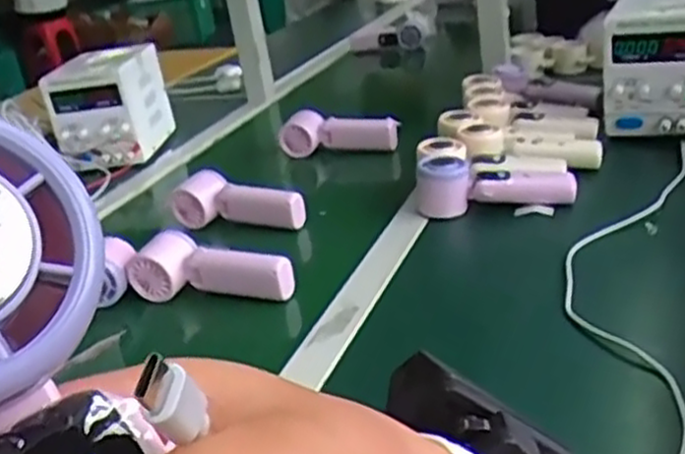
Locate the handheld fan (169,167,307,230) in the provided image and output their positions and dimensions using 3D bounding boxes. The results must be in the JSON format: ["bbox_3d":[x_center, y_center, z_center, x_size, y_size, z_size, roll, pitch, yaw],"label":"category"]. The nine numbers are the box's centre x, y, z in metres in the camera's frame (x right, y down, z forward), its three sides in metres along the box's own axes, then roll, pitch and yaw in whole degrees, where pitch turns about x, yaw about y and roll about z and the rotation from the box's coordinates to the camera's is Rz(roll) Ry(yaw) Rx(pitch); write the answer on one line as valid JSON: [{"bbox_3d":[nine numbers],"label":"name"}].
[{"bbox_3d":[-0.126,-0.032,0.910,0.181,0.056,0.044,2,26,21],"label":"handheld fan"}]

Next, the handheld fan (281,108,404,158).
[{"bbox_3d":[-0.006,-0.141,1.111,0.171,0.056,0.050,-4,24,7],"label":"handheld fan"}]

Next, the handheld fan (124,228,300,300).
[{"bbox_3d":[-0.131,0.046,0.743,0.174,0.046,0.055,7,28,30],"label":"handheld fan"}]

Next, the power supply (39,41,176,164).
[{"bbox_3d":[-0.377,-0.200,1.226,0.137,0.155,0.177,-4,24,7],"label":"power supply"}]

